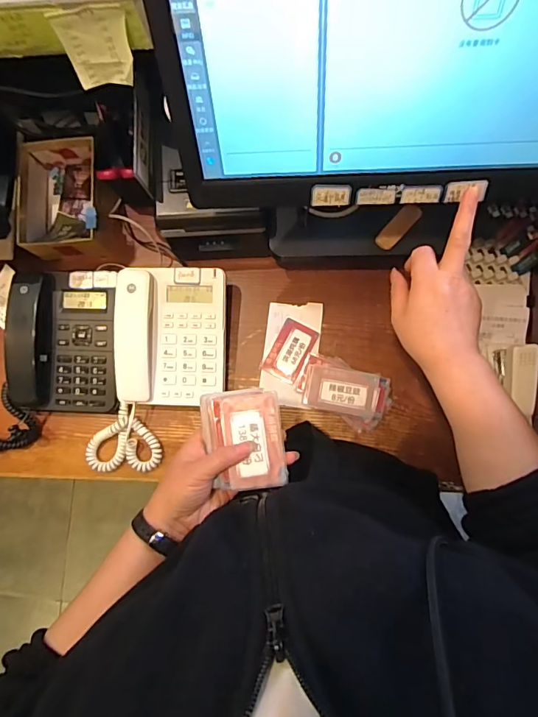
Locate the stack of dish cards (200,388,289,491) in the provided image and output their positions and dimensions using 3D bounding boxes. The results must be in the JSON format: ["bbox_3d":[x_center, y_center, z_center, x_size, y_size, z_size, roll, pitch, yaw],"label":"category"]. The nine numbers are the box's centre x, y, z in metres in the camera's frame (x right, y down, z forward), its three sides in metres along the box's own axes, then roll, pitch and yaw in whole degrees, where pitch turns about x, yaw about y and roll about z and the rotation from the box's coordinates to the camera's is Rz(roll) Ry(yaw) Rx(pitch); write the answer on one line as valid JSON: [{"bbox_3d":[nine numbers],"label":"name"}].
[{"bbox_3d":[-0.025,0.080,0.438,0.077,0.011,0.098,-9,83,4],"label":"stack of dish cards"}]

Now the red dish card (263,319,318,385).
[{"bbox_3d":[0.031,-0.011,0.636,0.053,0.004,0.085,27,87,7],"label":"red dish card"}]

